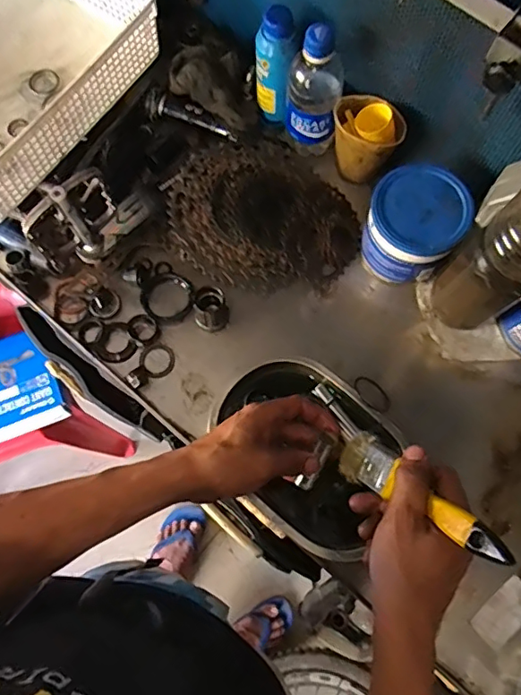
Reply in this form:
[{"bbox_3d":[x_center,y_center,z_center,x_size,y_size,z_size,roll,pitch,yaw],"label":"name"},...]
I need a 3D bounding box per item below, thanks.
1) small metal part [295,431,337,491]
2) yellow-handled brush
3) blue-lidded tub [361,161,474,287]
[{"bbox_3d":[0.052,0.113,0.509,0.017,0.015,0.058,32,119,10],"label":"small metal part"},{"bbox_3d":[0.123,0.116,0.417,0.037,0.023,0.165,-43,32,-13],"label":"yellow-handled brush"},{"bbox_3d":[0.168,-0.130,0.602,0.099,0.103,0.102,0,72,0],"label":"blue-lidded tub"}]

